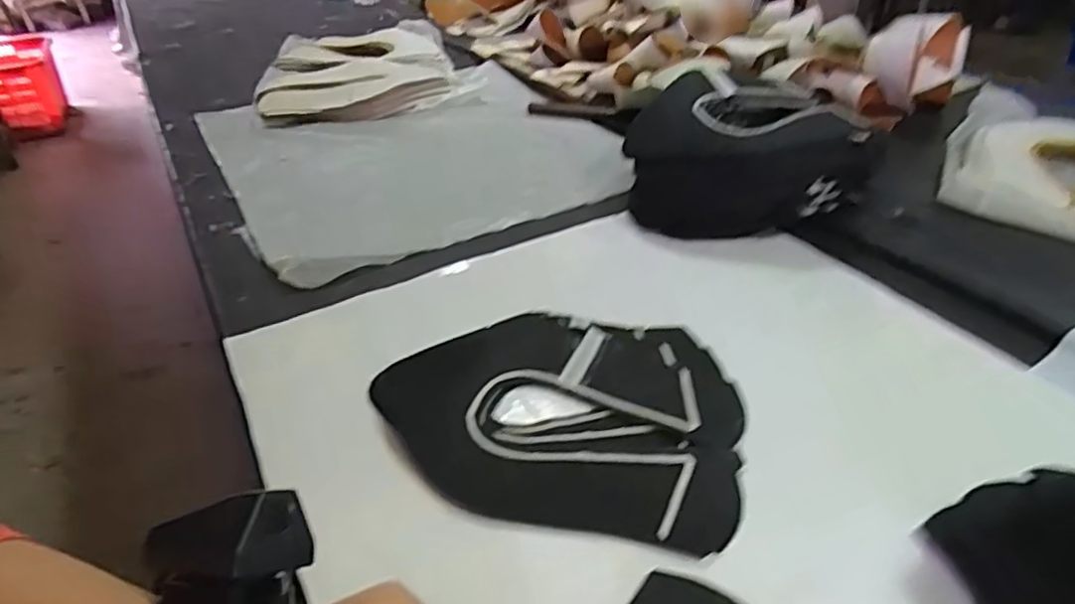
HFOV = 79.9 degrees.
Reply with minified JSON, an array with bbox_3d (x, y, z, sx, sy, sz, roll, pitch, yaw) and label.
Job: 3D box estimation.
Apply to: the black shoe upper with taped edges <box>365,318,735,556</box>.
[{"bbox_3d":[0.012,0.070,0.448,0.245,0.013,0.186,6,37,12],"label":"black shoe upper with taped edges"}]

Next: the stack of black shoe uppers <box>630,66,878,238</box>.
[{"bbox_3d":[0.216,-0.150,0.658,0.245,0.108,0.147,0,36,3],"label":"stack of black shoe uppers"}]

